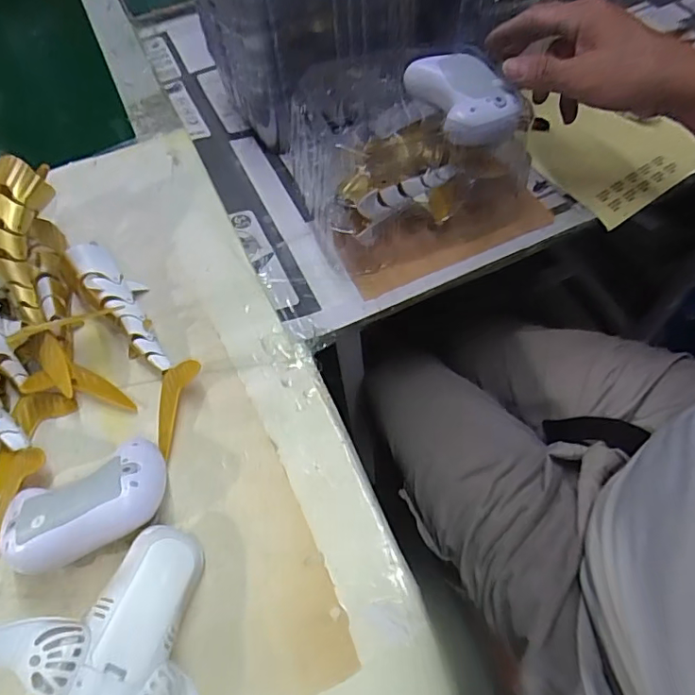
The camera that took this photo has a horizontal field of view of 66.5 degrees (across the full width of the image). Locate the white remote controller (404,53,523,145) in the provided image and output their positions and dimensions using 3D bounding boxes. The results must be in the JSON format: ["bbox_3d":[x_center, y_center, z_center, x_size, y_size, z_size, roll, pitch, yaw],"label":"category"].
[{"bbox_3d":[0.099,-0.219,0.471,0.071,0.034,0.109,-22,56,-8],"label":"white remote controller"}]

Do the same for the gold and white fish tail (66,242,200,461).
[{"bbox_3d":[-0.174,-0.014,0.448,0.053,0.044,0.210,-28,62,-12],"label":"gold and white fish tail"}]

